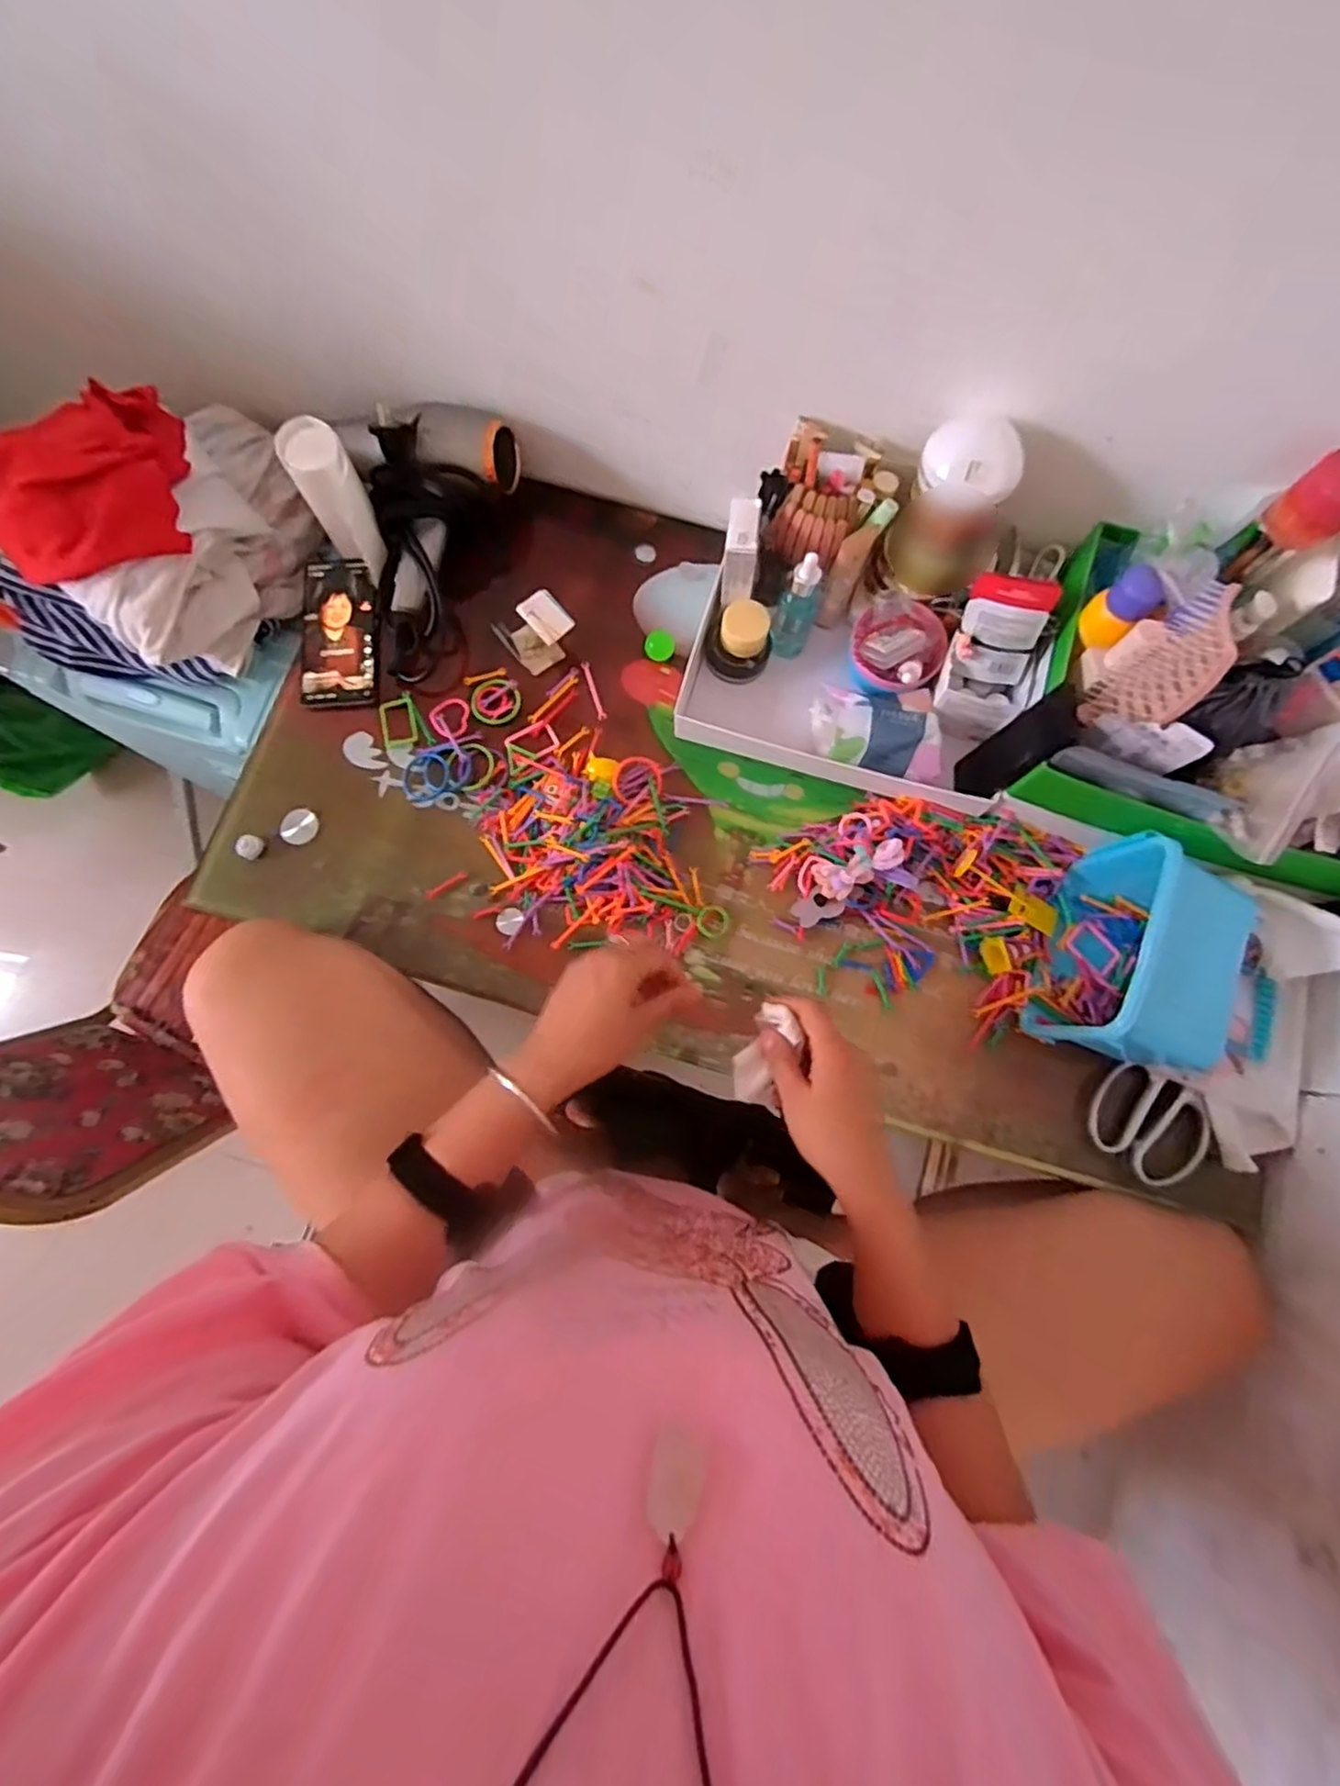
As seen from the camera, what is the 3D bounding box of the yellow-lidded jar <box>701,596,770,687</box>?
[{"bbox_3d":[0.067,-0.243,0.671,0.061,0.057,0.053,22,80,5],"label":"yellow-lidded jar"}]

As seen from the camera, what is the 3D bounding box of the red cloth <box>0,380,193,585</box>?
[{"bbox_3d":[-0.525,-0.369,0.613,0.166,0.056,0.153,-11,79,-2],"label":"red cloth"}]

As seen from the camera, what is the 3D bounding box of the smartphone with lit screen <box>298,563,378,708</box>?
[{"bbox_3d":[-0.331,-0.262,0.694,0.074,0.015,0.153,0,81,-5],"label":"smartphone with lit screen"}]

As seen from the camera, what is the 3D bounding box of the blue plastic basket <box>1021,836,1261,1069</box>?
[{"bbox_3d":[0.400,0.052,0.570,0.116,0.115,0.179,21,80,4],"label":"blue plastic basket"}]

